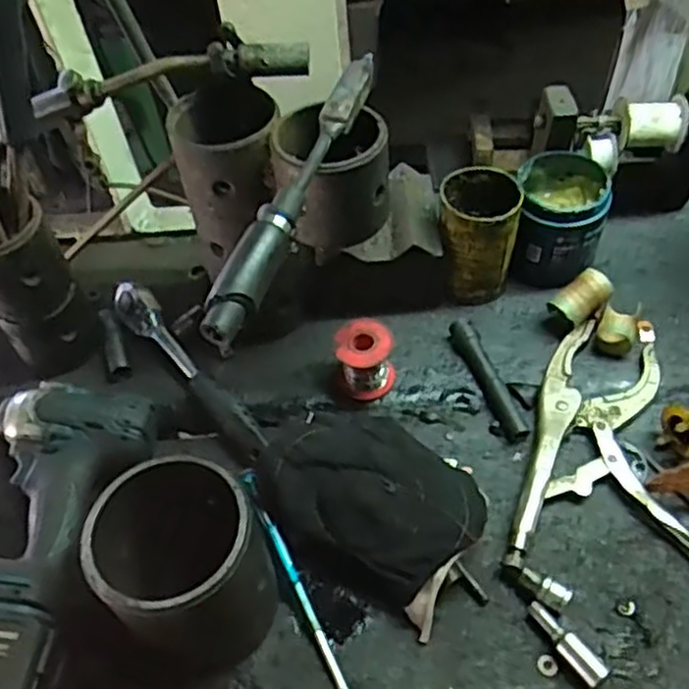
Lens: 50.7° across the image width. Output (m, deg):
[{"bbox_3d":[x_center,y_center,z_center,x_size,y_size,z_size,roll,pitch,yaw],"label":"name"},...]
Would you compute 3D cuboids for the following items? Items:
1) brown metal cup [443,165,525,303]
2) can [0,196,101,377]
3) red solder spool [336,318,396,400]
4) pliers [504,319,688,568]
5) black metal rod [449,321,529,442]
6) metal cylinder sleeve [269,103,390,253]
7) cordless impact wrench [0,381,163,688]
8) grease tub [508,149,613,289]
[{"bbox_3d":[0.129,-0.107,0.708,0.074,0.109,0.080,-1,51,5],"label":"brown metal cup"},{"bbox_3d":[-0.290,-0.054,0.674,0.086,0.167,0.083,-31,55,-19],"label":"can"},{"bbox_3d":[0.019,0.014,0.670,0.052,0.059,0.047,-4,51,3],"label":"red solder spool"},{"bbox_3d":[0.219,0.079,0.627,0.154,0.019,0.240,2,51,7],"label":"pliers"},{"bbox_3d":[0.131,0.030,0.664,0.019,0.022,0.126,-19,52,-9],"label":"black metal rod"},{"bbox_3d":[-0.014,-0.140,0.581,0.087,0.090,0.094,-3,51,3],"label":"metal cylinder sleeve"},{"bbox_3d":[-0.256,0.160,0.563,0.137,0.069,0.293,5,52,10],"label":"cordless impact wrench"},{"bbox_3d":[0.213,-0.125,0.720,0.087,0.091,0.107,5,52,9],"label":"grease tub"}]

